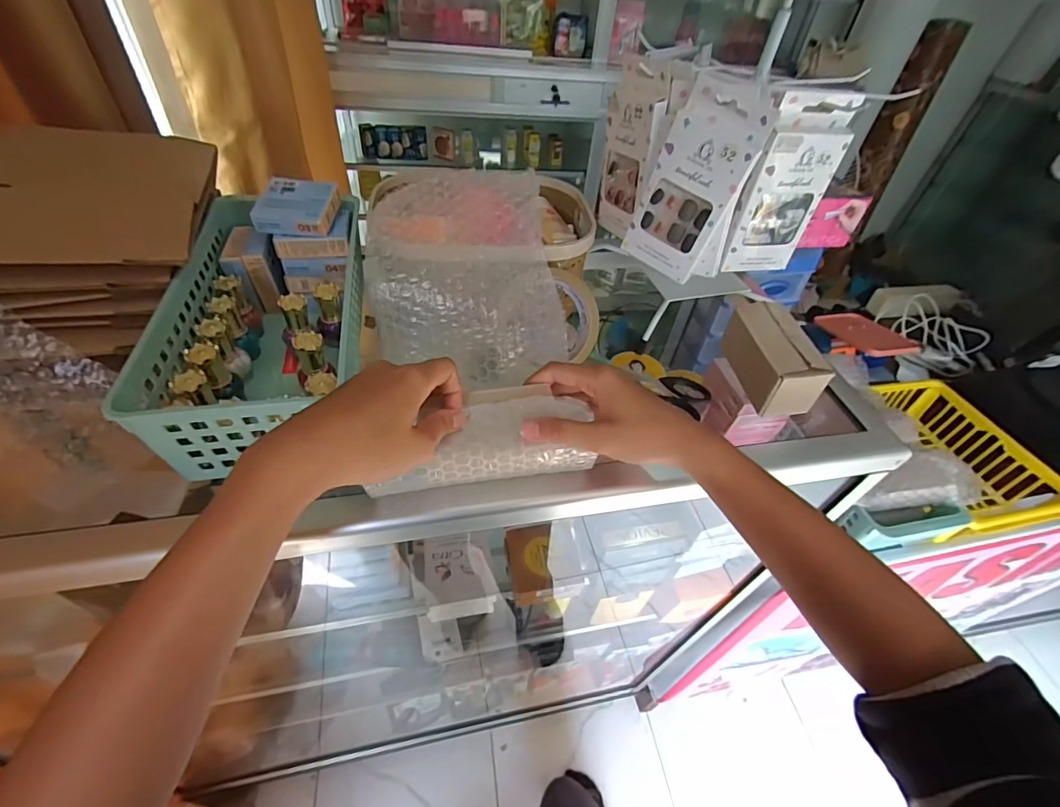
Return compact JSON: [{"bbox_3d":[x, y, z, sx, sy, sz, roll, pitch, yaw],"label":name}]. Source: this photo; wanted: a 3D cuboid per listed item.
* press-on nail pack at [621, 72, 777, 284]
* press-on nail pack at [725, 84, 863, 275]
[{"bbox_3d":[0.132,-0.179,0.380,0.072,0.145,0.018,38,47,16],"label":"press-on nail pack"},{"bbox_3d":[0.217,-0.180,0.394,0.072,0.142,0.013,-5,44,-10],"label":"press-on nail pack"}]

